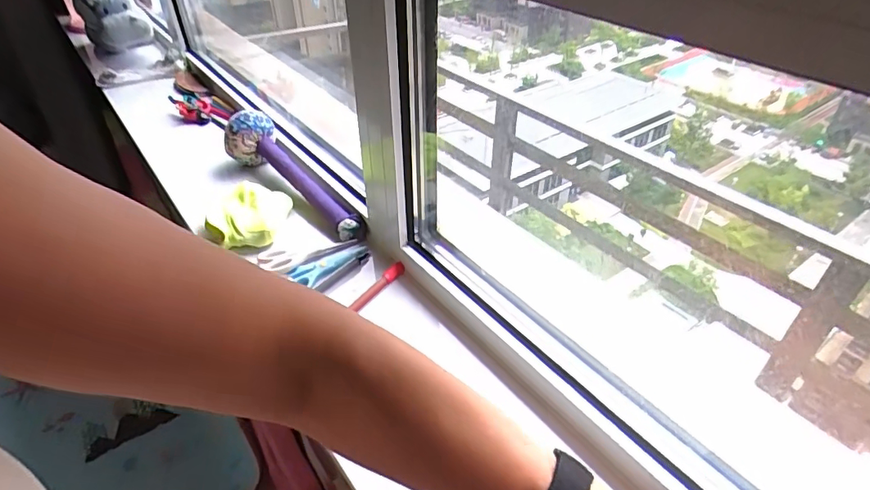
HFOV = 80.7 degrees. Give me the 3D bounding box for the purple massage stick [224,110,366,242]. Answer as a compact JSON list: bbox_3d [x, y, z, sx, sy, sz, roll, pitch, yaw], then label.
[{"bbox_3d":[-0.205,-0.103,0.721,0.072,0.077,0.298,-27,45,-30],"label":"purple massage stick"}]

